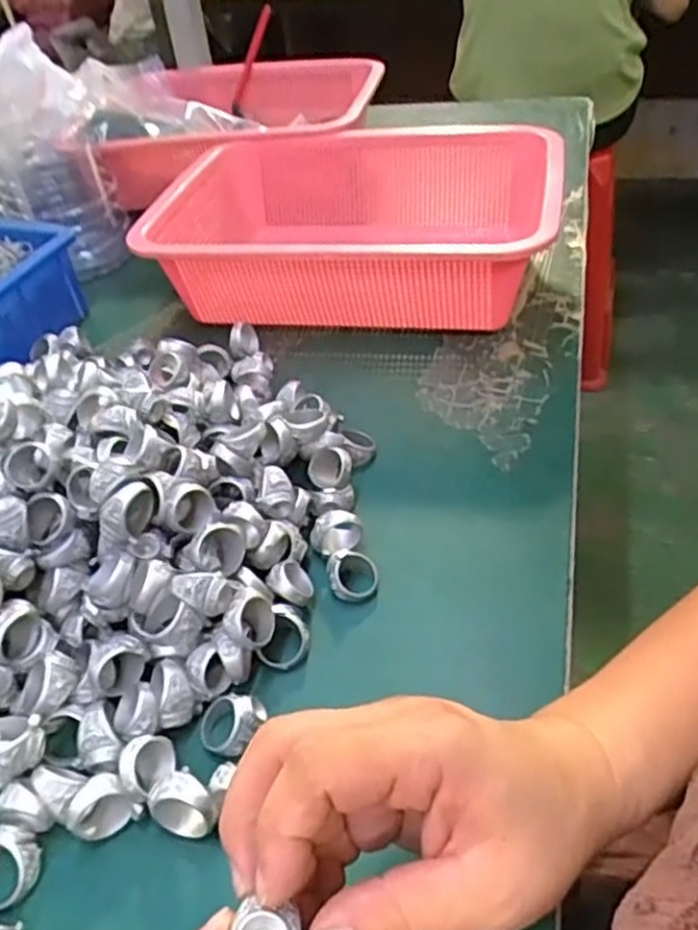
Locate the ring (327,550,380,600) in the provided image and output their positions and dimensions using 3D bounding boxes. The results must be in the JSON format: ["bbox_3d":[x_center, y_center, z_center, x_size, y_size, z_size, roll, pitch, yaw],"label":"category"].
[{"bbox_3d":[0.002,0.056,0.377,0.026,0.019,0.021,-9,42,-2],"label":"ring"}]

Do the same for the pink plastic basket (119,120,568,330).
[{"bbox_3d":[0.009,-0.185,0.586,0.288,0.089,0.220,6,43,15],"label":"pink plastic basket"}]

